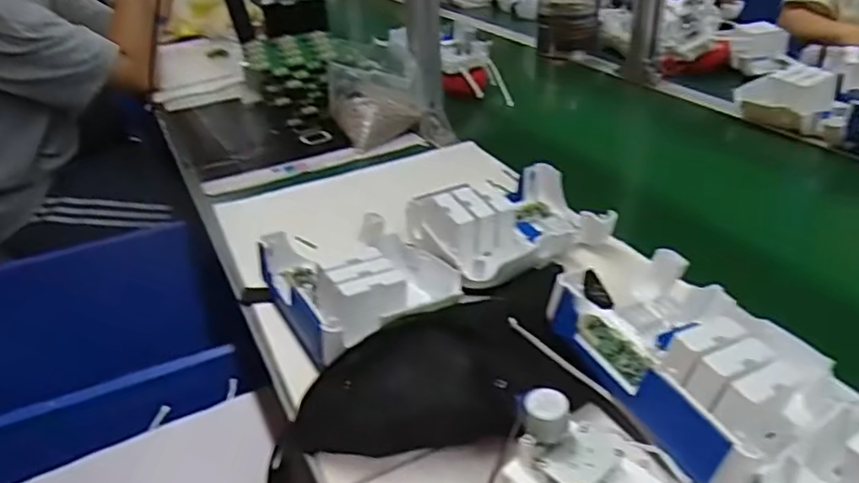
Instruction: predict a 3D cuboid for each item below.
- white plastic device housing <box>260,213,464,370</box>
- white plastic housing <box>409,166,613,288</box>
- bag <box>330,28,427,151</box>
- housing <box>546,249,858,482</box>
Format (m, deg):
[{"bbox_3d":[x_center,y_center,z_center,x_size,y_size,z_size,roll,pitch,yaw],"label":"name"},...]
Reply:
[{"bbox_3d":[-0.068,0.028,0.604,0.151,0.052,0.190,-18,34,-26],"label":"white plastic device housing"},{"bbox_3d":[0.085,-0.024,0.672,0.192,0.053,0.143,-19,34,-26],"label":"white plastic housing"},{"bbox_3d":[-0.084,-0.232,0.963,0.111,0.140,0.115,-20,34,-27],"label":"bag"},{"bbox_3d":[0.200,0.080,0.469,0.150,0.055,0.180,-18,34,-25],"label":"housing"}]

